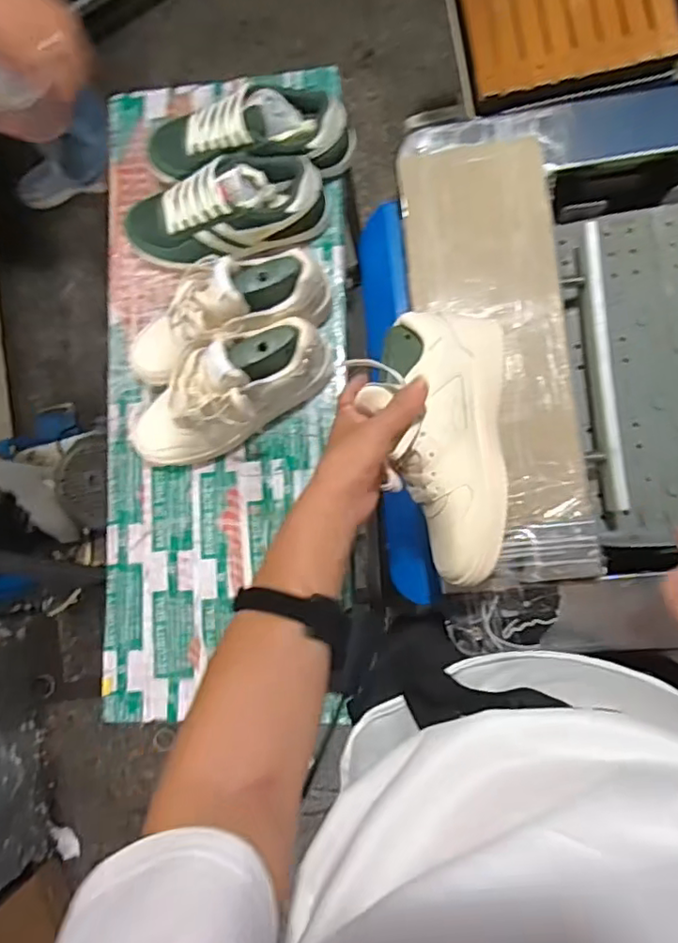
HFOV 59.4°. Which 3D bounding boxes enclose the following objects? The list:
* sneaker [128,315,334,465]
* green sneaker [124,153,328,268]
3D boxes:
[{"bbox_3d":[-0.137,-0.092,0.700,0.263,0.132,0.104,-26,83,5],"label":"sneaker"},{"bbox_3d":[-0.143,-0.312,0.728,0.255,0.090,0.102,-13,84,6],"label":"green sneaker"}]

